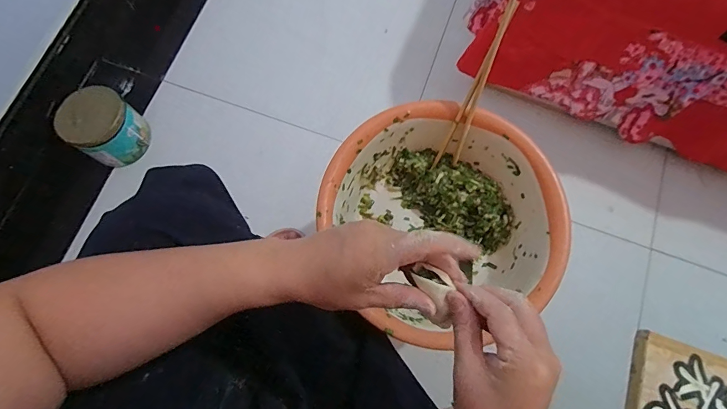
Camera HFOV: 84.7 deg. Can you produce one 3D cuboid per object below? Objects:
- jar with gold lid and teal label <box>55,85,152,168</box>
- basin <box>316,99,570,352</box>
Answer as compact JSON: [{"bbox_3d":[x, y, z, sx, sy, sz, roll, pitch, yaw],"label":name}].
[{"bbox_3d":[-0.543,-0.164,0.843,0.132,0.117,0.128,0,75,-2],"label":"jar with gold lid and teal label"},{"bbox_3d":[0.092,0.015,0.517,0.257,0.108,0.263,0,75,-2],"label":"basin"}]

